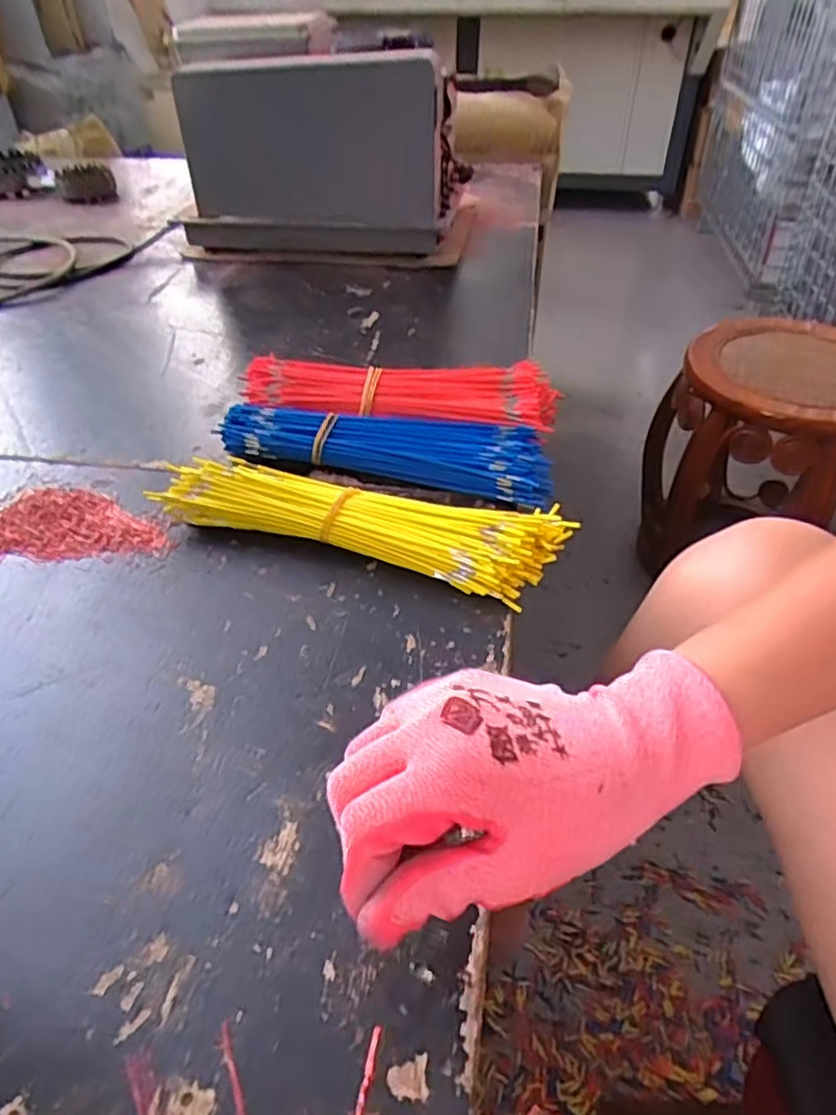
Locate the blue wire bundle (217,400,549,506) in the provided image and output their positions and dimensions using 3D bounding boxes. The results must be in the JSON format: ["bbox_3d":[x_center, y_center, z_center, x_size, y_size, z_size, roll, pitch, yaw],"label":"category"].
[{"bbox_3d":[-0.024,-0.085,0.524,0.246,0.031,0.065,7,44,11],"label":"blue wire bundle"}]

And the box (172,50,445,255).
[{"bbox_3d":[-0.128,-0.452,0.799,0.302,0.201,0.073,5,43,9],"label":"box"}]

